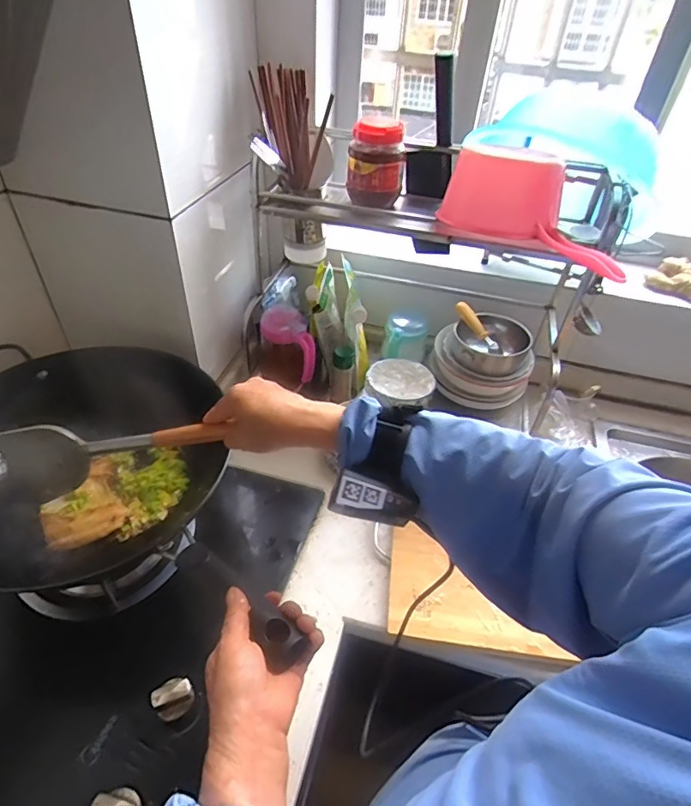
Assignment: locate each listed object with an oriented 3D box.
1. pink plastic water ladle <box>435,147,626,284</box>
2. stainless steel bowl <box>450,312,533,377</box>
[{"bbox_3d":[0.258,-0.254,0.644,0.257,0.096,0.119,32,50,27],"label":"pink plastic water ladle"},{"bbox_3d":[0.248,-0.104,0.864,0.123,0.052,0.132,2,43,-2],"label":"stainless steel bowl"}]

